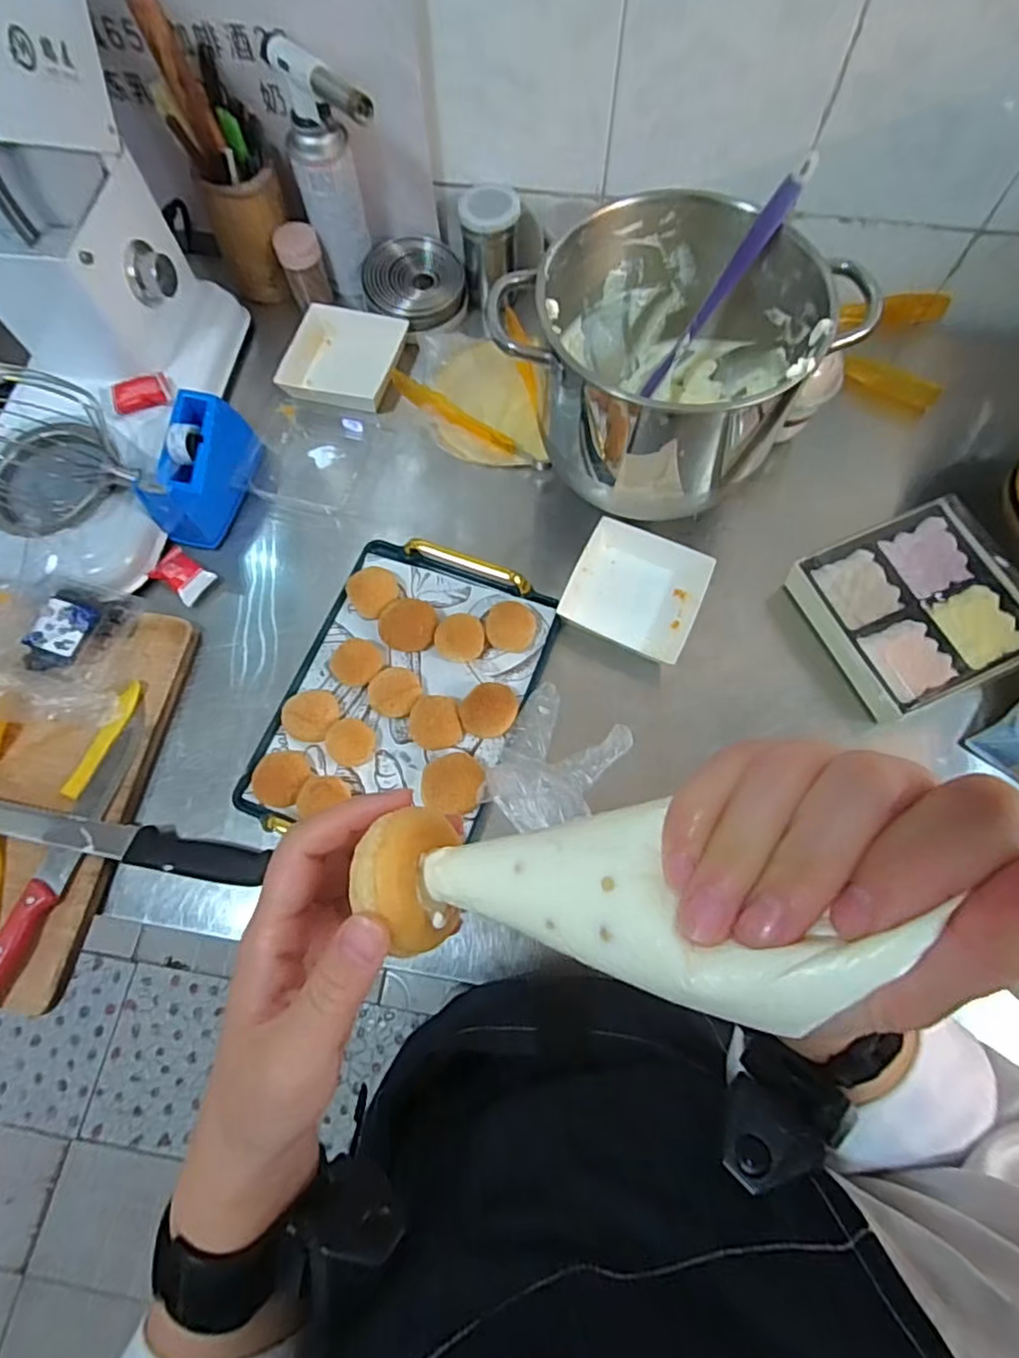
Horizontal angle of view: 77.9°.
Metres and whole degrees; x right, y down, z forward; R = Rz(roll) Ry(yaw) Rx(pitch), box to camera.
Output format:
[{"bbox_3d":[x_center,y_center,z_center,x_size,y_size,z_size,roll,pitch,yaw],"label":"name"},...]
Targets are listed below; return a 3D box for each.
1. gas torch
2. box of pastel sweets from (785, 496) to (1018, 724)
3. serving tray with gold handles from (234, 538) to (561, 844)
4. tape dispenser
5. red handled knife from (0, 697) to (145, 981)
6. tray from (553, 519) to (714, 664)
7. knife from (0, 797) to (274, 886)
[{"bbox_3d":[-0.188,-0.523,0.686,0.064,0.237,0.164,-24,72,-8],"label":"gas torch"},{"bbox_3d":[0.393,-0.069,0.611,0.183,0.051,0.177,-22,71,-7],"label":"box of pastel sweets"},{"bbox_3d":[-0.097,0.011,0.596,0.219,0.034,0.294,19,71,7],"label":"serving tray with gold handles"},{"bbox_3d":[-0.322,-0.222,0.661,0.057,0.088,0.135,17,71,7],"label":"tape dispenser"},{"bbox_3d":[-0.386,0.150,0.542,0.030,0.020,0.279,16,71,6],"label":"red handled knife"},{"bbox_3d":[0.128,-0.088,0.636,0.126,0.039,0.118,24,72,9],"label":"tray"},{"bbox_3d":[-0.390,0.132,0.554,0.359,0.014,0.032,11,70,4],"label":"knife"}]

